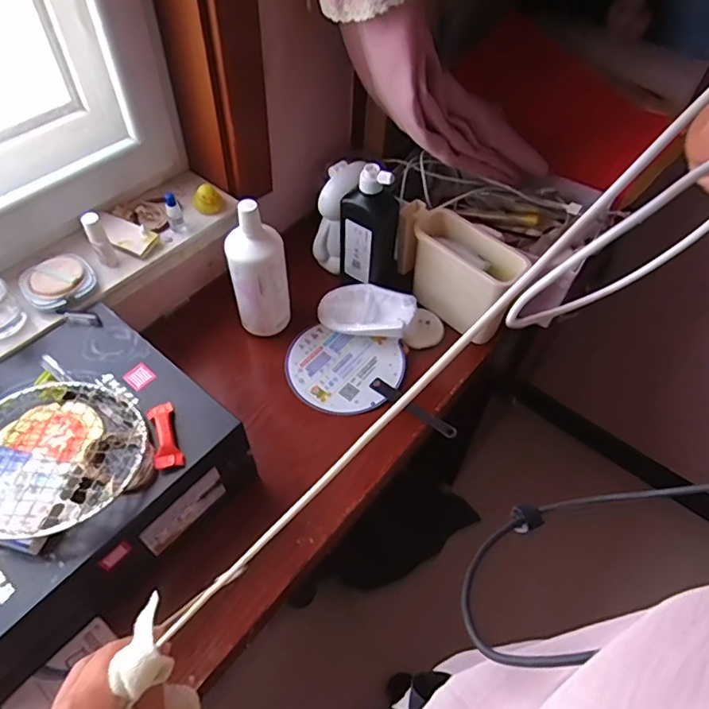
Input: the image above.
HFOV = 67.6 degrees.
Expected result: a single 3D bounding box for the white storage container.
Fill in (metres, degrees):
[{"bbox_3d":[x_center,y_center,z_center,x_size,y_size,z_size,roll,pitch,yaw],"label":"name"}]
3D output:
[{"bbox_3d":[0.142,-0.101,0.716,0.079,0.127,0.151,-35,63,-26],"label":"white storage container"}]

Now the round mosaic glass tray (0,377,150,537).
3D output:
[{"bbox_3d":[-0.270,0.087,0.476,0.157,0.030,0.151,2,53,-2],"label":"round mosaic glass tray"}]

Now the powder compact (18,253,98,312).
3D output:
[{"bbox_3d":[-0.338,-0.083,0.606,0.074,0.022,0.068,2,53,-2],"label":"powder compact"}]

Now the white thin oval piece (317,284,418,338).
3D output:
[{"bbox_3d":[0.014,-0.058,0.730,0.138,0.025,0.076,10,61,28],"label":"white thin oval piece"}]

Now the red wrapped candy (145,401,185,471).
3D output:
[{"bbox_3d":[-0.180,0.076,0.503,0.024,0.015,0.069,-16,56,-15],"label":"red wrapped candy"}]

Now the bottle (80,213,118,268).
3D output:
[{"bbox_3d":[-0.296,-0.134,0.612,0.019,0.062,0.017,-26,59,-21],"label":"bottle"}]

